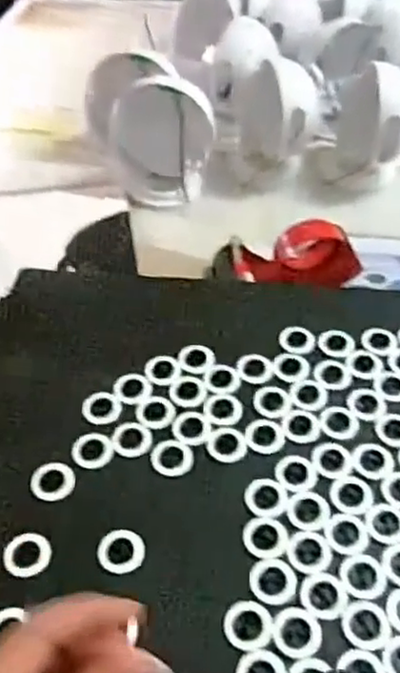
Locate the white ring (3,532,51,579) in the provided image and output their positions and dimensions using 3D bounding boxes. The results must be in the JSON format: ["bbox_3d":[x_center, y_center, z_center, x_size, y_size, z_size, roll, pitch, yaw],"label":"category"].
[{"bbox_3d":[-0.110,0.140,0.422,0.029,0.004,0.028,7,62,-16],"label":"white ring"}]

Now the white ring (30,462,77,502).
[{"bbox_3d":[-0.102,0.101,0.459,0.030,0.009,0.028,-2,47,2],"label":"white ring"}]

